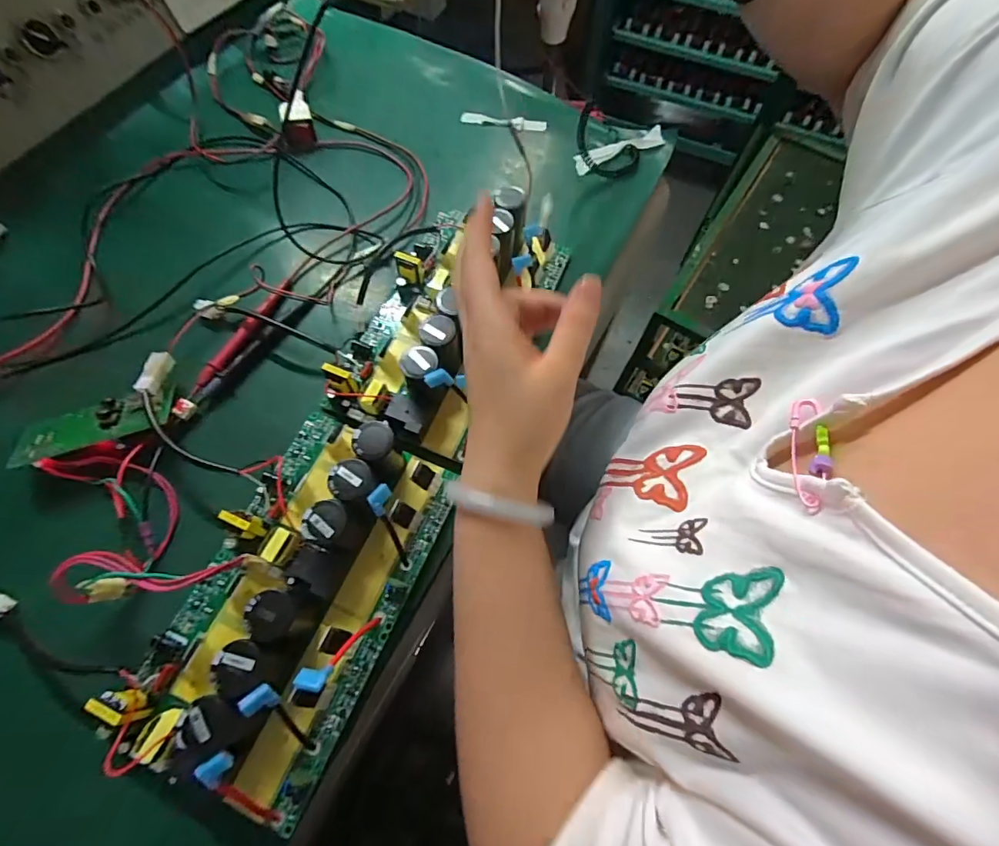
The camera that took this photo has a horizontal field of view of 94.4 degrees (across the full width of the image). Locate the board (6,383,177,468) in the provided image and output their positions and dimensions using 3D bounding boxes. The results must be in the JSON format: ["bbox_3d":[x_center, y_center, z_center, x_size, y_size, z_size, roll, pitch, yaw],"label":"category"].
[{"bbox_3d":[-0.313,0.000,0.356,0.109,0.017,0.049,-18,50,-8],"label":"board"}]

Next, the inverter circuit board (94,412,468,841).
[{"bbox_3d":[-0.135,0.105,0.307,0.135,0.052,0.240,22,68,8],"label":"inverter circuit board"}]

